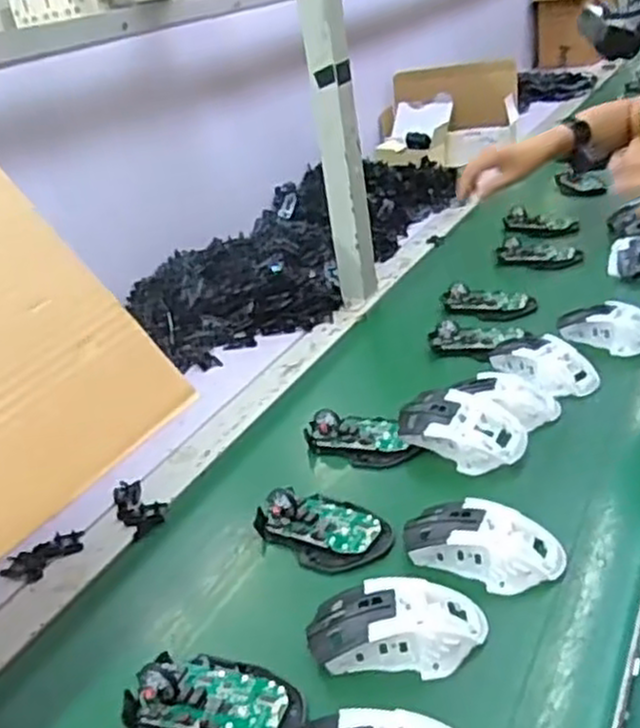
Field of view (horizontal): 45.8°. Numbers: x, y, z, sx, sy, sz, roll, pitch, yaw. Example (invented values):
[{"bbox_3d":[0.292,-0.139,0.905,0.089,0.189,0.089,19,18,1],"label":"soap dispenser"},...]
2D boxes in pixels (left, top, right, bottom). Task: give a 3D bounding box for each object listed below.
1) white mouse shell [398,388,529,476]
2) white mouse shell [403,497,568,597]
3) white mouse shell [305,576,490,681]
[{"bbox_3d":[0.127,0.057,0.679,0.115,0.049,0.066,18,39,42],"label":"white mouse shell"},{"bbox_3d":[0.120,0.129,0.559,0.114,0.037,0.064,11,35,34],"label":"white mouse shell"},{"bbox_3d":[0.050,0.171,0.503,0.117,0.036,0.061,-3,29,12],"label":"white mouse shell"}]

